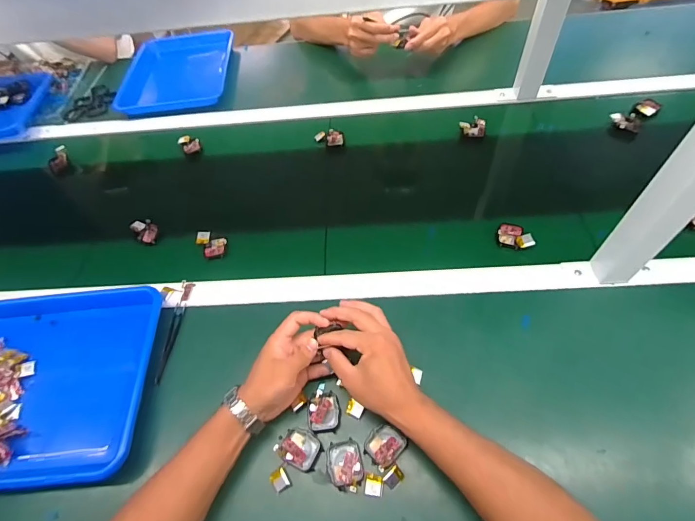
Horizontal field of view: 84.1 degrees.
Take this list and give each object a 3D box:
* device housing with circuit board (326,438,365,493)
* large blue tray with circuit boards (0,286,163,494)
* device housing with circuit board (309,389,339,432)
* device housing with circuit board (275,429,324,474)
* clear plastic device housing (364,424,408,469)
[{"bbox_3d":[-0.002,0.235,0.442,0.037,0.010,0.051,-12,56,-4],"label":"device housing with circuit board"},{"bbox_3d":[-0.435,0.163,0.520,0.345,0.040,0.263,-6,56,2],"label":"large blue tray with circuit boards"},{"bbox_3d":[-0.029,0.186,0.475,0.035,0.010,0.044,-1,56,3],"label":"device housing with circuit board"},{"bbox_3d":[-0.056,0.222,0.456,0.049,0.016,0.040,20,59,16],"label":"device housing with circuit board"},{"bbox_3d":[0.043,0.214,0.448,0.040,0.011,0.043,35,64,24],"label":"clear plastic device housing"}]

